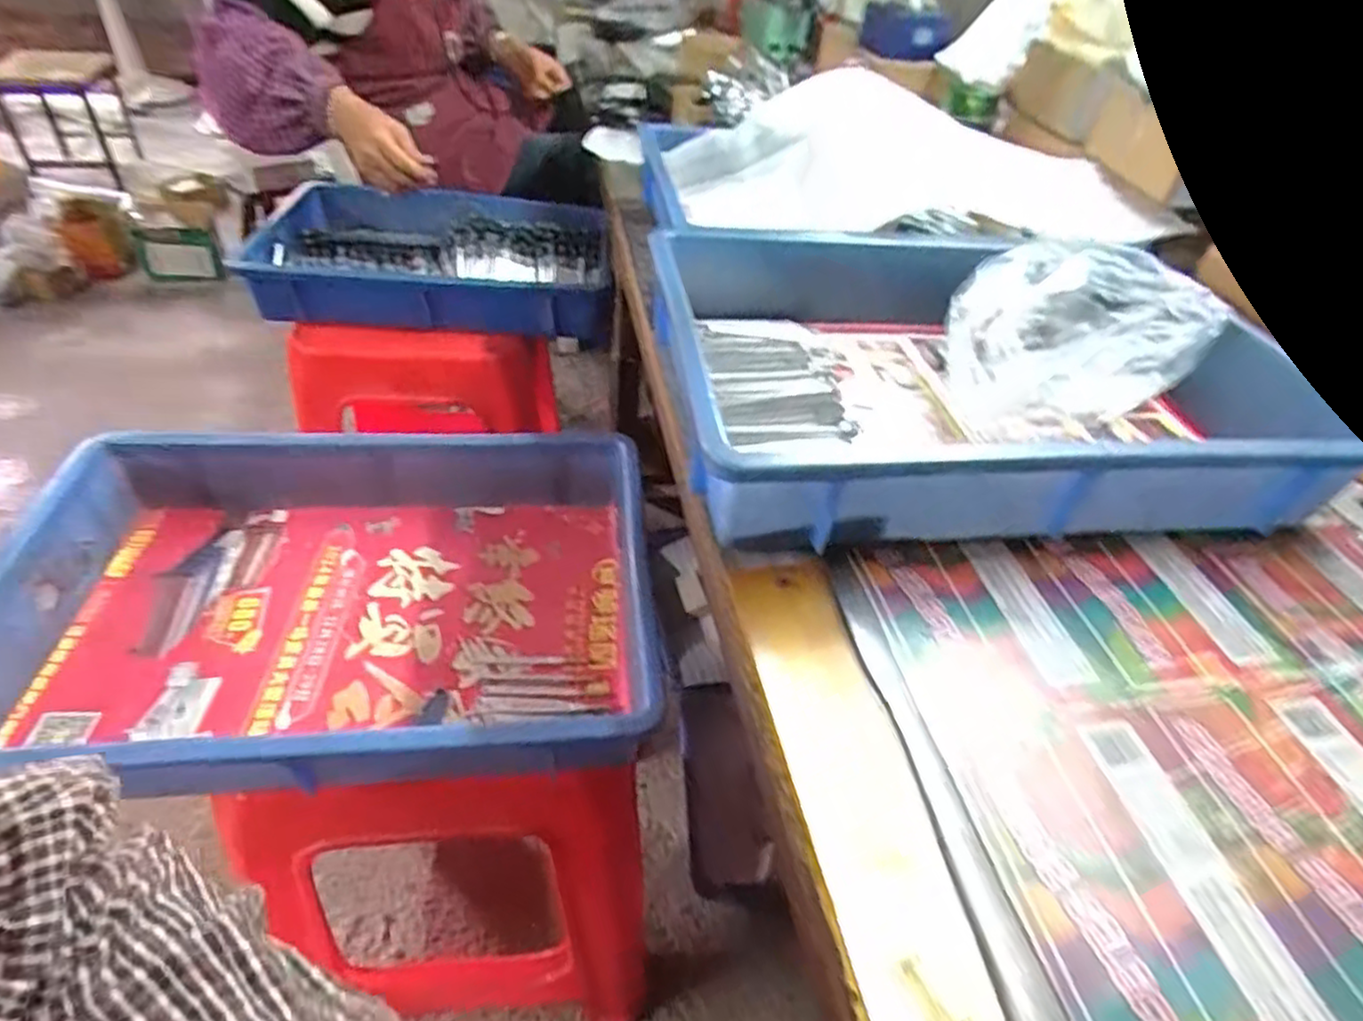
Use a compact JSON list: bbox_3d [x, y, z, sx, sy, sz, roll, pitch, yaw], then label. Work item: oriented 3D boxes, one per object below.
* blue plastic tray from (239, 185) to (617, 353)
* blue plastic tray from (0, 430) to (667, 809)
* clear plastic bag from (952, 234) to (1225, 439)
[{"bbox_3d":[-0.311,-0.318,0.905,0.417,0.096,0.235,-2,44,-10],"label":"blue plastic tray"},{"bbox_3d":[-0.242,0.064,0.516,0.418,0.083,0.281,-2,44,-9],"label":"blue plastic tray"},{"bbox_3d":[0.285,-0.129,0.533,0.180,0.090,0.135,-14,47,-21],"label":"clear plastic bag"}]

